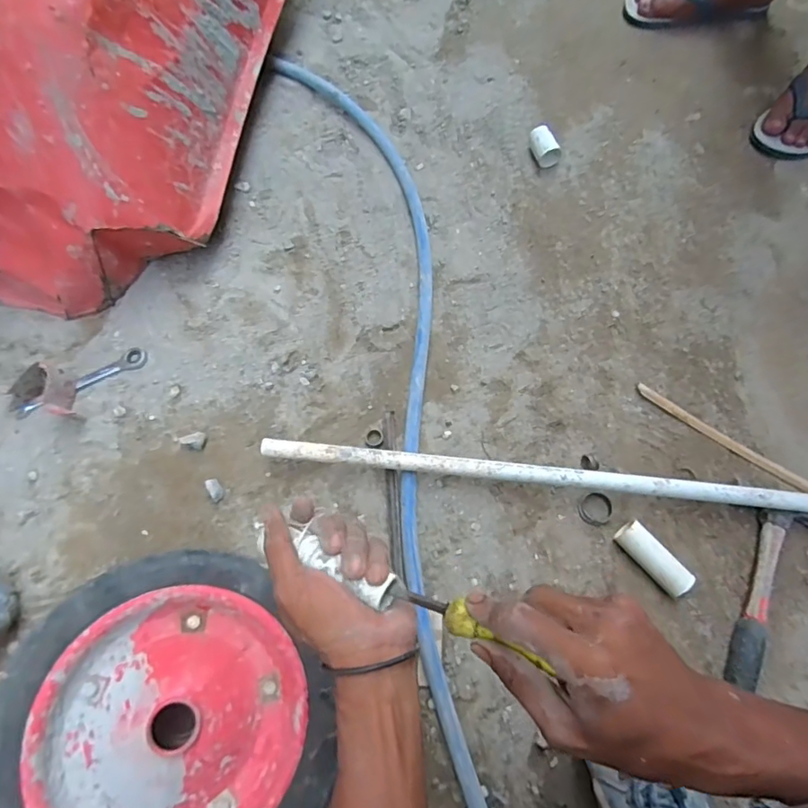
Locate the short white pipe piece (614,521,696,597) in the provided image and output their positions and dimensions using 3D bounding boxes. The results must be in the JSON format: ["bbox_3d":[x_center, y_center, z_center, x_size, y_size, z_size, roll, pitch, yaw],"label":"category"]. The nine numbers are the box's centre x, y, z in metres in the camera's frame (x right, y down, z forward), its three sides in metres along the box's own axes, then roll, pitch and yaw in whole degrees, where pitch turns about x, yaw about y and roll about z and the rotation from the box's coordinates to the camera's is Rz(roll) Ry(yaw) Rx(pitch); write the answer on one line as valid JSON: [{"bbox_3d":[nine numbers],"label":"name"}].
[{"bbox_3d":[0.271,0.169,0.571,0.032,0.032,0.084,-42,76,-14],"label":"short white pipe piece"}]

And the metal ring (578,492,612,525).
[{"bbox_3d":[0.223,0.121,0.602,0.042,0.012,0.038,-42,77,-14],"label":"metal ring"}]

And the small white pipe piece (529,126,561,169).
[{"bbox_3d":[0.211,-0.386,0.779,0.035,0.034,0.058,-18,72,-7],"label":"small white pipe piece"}]

